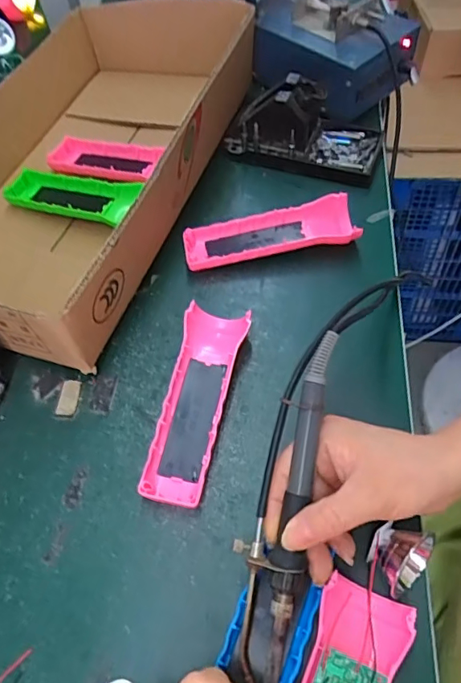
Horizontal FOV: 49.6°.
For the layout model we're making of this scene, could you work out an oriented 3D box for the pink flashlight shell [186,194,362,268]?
[{"bbox_3d":[0.035,-0.096,0.455,0.153,0.030,0.048,-10,58,-5],"label":"pink flashlight shell"}]

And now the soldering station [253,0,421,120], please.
[{"bbox_3d":[0.110,-0.332,0.555,0.134,0.077,0.167,-30,61,-16],"label":"soldering station"}]

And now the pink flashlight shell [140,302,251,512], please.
[{"bbox_3d":[-0.024,0.043,0.372,0.045,0.025,0.154,10,58,8],"label":"pink flashlight shell"}]

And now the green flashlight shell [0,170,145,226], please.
[{"bbox_3d":[-0.153,-0.144,0.485,0.132,0.026,0.057,21,61,15],"label":"green flashlight shell"}]

